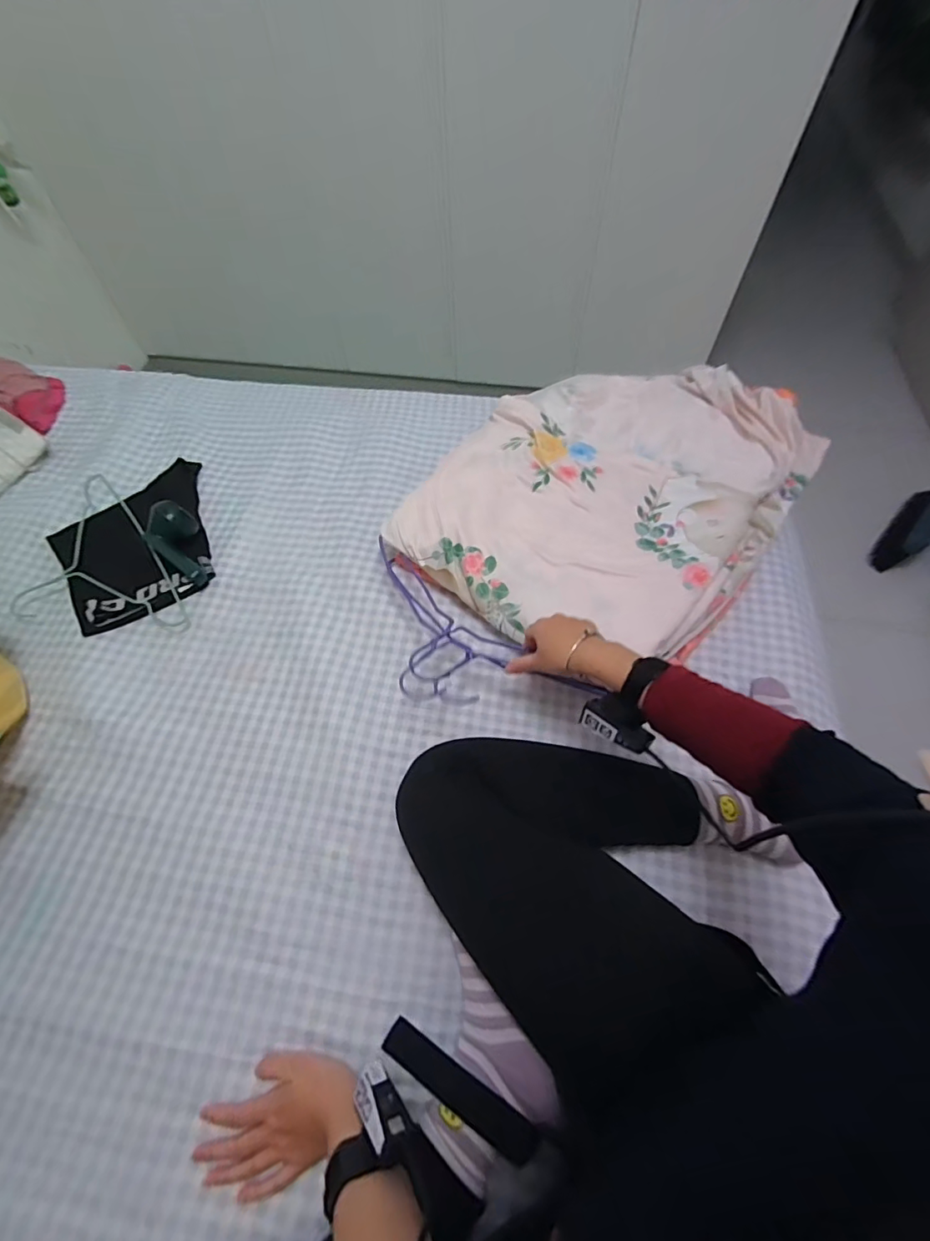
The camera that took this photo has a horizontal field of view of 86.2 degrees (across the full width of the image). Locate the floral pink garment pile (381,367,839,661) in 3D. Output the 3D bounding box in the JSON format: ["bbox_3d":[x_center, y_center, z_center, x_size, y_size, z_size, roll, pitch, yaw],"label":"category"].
[{"bbox_3d":[0.245,-0.229,0.802,0.488,0.072,0.651,36,67,19],"label":"floral pink garment pile"}]

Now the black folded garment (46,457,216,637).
[{"bbox_3d":[-0.533,-0.128,0.816,0.258,0.030,0.276,-31,65,-15],"label":"black folded garment"}]

